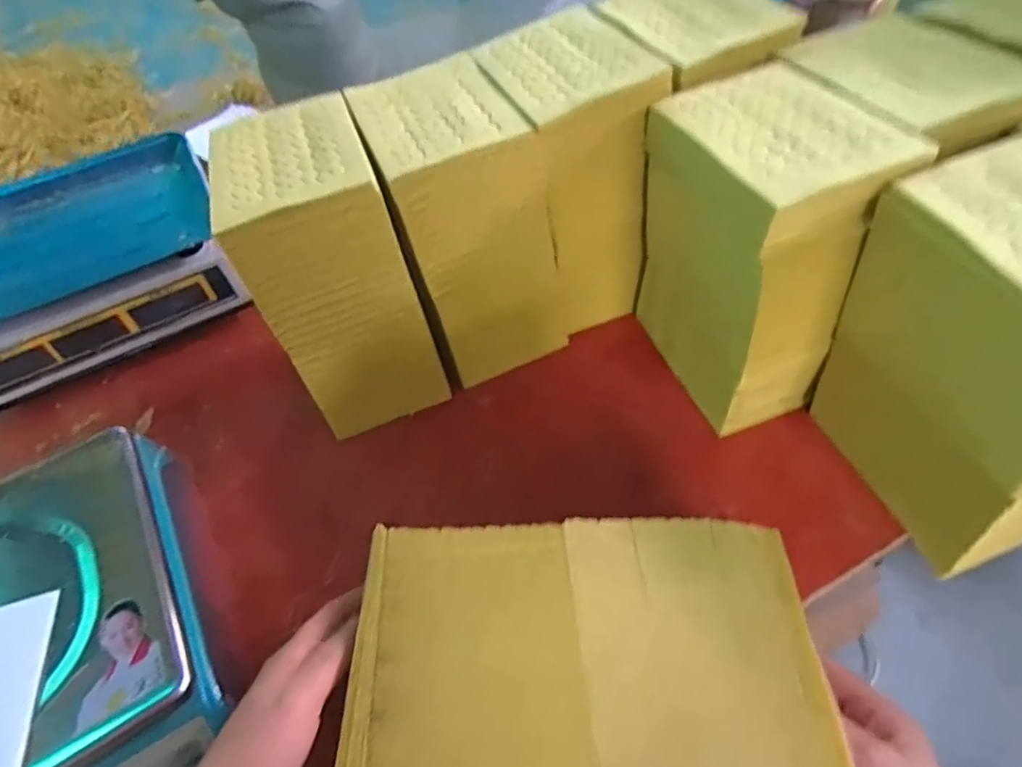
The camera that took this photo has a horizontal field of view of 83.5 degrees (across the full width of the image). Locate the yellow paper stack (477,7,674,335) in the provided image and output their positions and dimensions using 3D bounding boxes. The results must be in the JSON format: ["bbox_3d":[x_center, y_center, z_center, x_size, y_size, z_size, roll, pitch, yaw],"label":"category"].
[{"bbox_3d":[0.058,-0.199,0.564,0.125,0.231,0.186,-19,56,-8],"label":"yellow paper stack"}]

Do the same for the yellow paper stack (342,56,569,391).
[{"bbox_3d":[-0.046,-0.151,0.569,0.129,0.251,0.173,-19,56,-8],"label":"yellow paper stack"}]

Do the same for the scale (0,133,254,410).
[{"bbox_3d":[-0.491,-0.131,0.654,0.323,0.108,0.245,-27,57,-13],"label":"scale"}]

